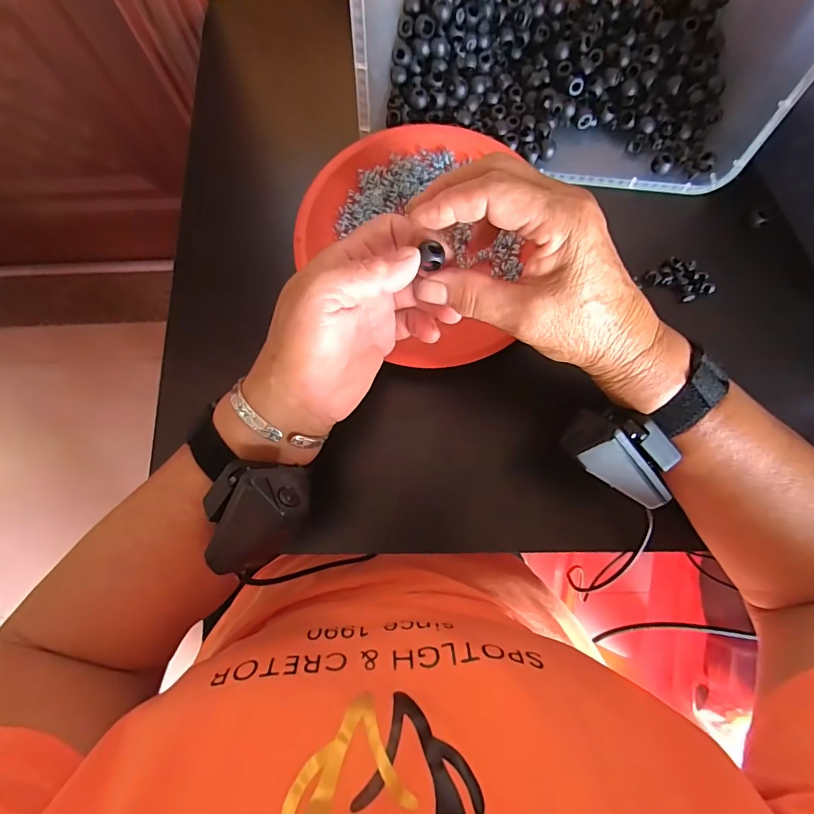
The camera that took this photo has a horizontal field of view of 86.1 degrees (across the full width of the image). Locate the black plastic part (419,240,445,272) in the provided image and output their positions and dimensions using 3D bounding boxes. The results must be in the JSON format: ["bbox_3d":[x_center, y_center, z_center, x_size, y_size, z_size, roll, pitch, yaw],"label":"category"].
[{"bbox_3d":[0.013,-0.080,0.230,0.013,0.013,0.011,9,79,1],"label":"black plastic part"}]

